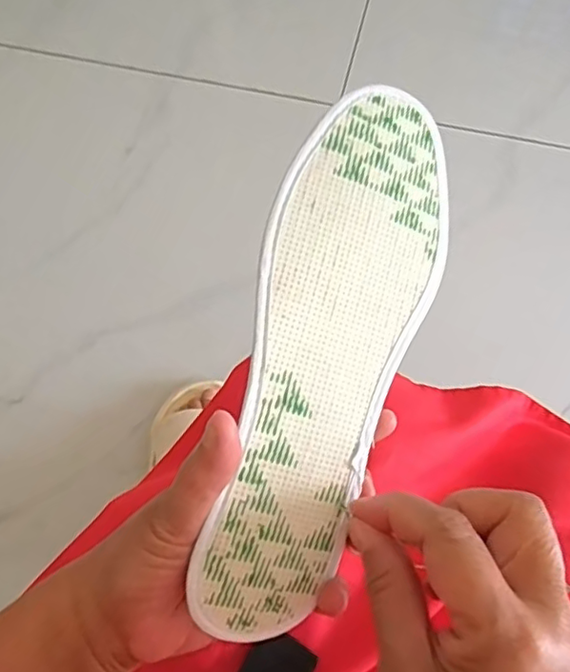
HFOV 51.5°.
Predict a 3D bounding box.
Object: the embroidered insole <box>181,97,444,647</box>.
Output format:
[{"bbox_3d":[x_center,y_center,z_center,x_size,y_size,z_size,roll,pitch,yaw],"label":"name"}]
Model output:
[{"bbox_3d":[0.015,0.005,0.247,0.075,0.014,0.233,23,80,-16],"label":"embroidered insole"}]

